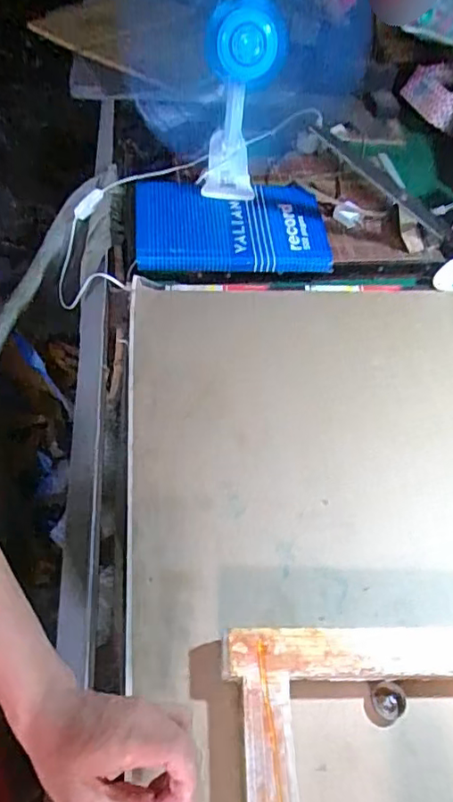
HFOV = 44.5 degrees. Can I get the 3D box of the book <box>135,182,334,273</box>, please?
[{"bbox_3d":[0.006,-0.267,0.852,0.288,0.047,0.176,-3,61,-5],"label":"book"}]

